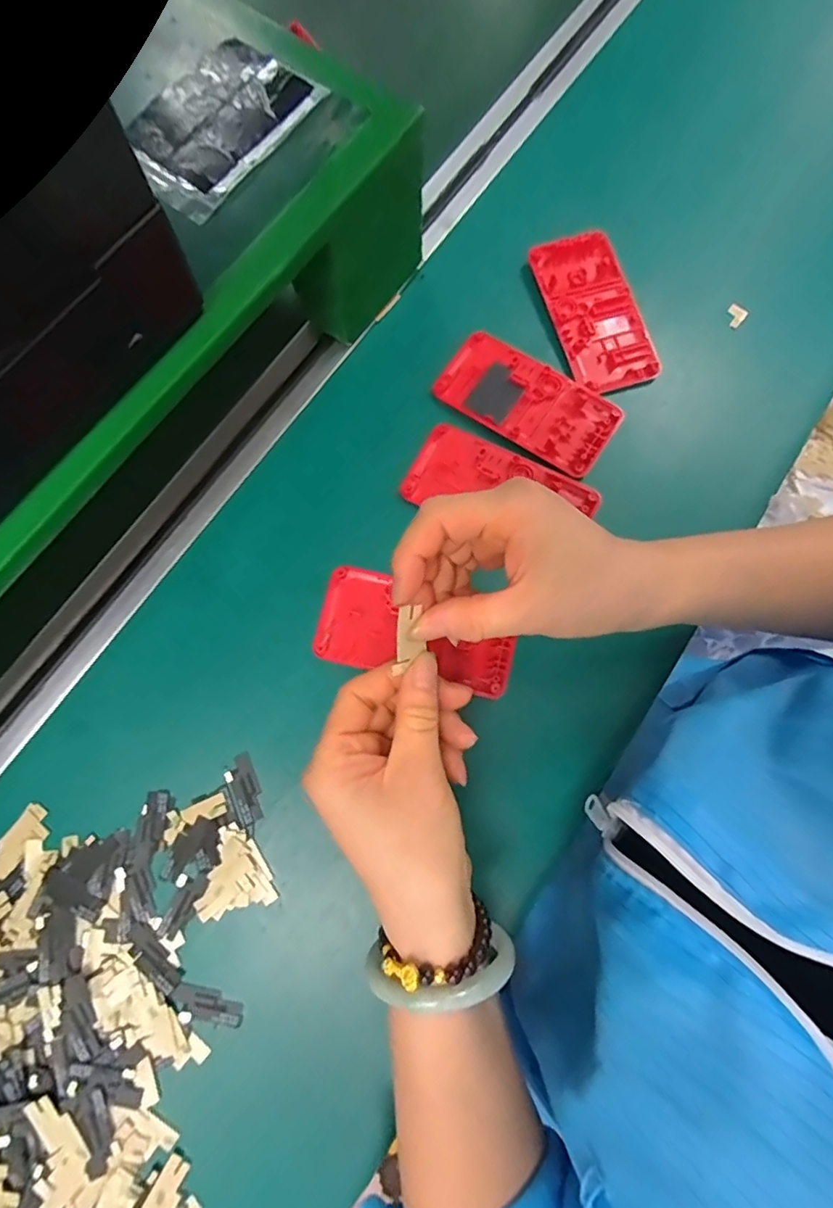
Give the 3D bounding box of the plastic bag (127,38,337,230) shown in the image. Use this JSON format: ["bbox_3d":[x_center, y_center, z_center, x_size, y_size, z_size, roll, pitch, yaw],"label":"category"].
[{"bbox_3d":[-0.111,-0.265,0.304,0.070,0.010,0.107,38,80,7],"label":"plastic bag"}]

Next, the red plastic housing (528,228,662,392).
[{"bbox_3d":[0.132,-0.215,0.397,0.061,0.010,0.121,-17,78,-4],"label":"red plastic housing"}]

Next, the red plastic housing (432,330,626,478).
[{"bbox_3d":[0.078,-0.142,0.380,0.124,0.009,0.062,31,79,7],"label":"red plastic housing"}]

